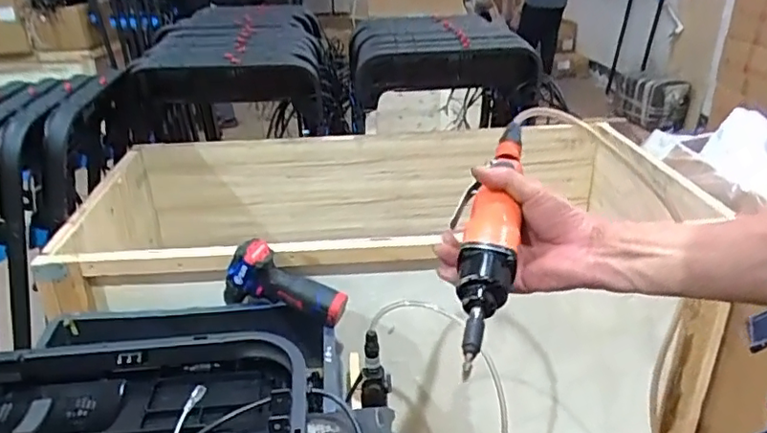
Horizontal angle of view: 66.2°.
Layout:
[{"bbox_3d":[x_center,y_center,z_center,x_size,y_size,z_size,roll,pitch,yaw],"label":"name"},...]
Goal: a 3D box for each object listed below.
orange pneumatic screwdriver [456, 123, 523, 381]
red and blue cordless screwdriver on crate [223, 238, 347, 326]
[{"bbox_3d":[0.097,0.006,0.523,0.044,0.034,0.295,5,44,14],"label":"orange pneumatic screwdriver"},{"bbox_3d":[-0.159,0.116,0.979,0.209,0.121,0.081,20,29,6],"label":"red and blue cordless screwdriver on crate"}]

